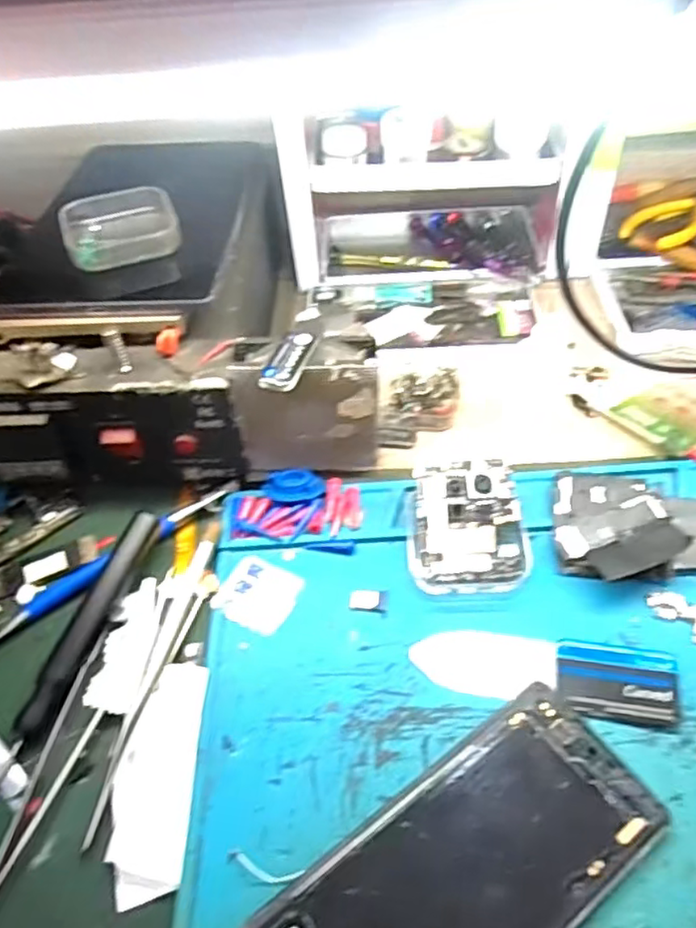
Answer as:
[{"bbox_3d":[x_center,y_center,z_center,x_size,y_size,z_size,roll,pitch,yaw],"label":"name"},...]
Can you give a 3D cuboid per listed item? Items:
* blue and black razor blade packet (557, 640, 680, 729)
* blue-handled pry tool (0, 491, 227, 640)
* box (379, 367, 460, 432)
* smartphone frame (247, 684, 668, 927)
[{"bbox_3d":[0.127,0.102,0.300,0.053,0.004,0.037,5,51,9],"label":"blue and black razor blade packet"},{"bbox_3d":[-0.140,0.056,0.358,0.157,0.011,0.018,-33,55,-21],"label":"blue-handled pry tool"},{"bbox_3d":[0.049,-0.049,0.431,0.049,0.018,0.050,9,52,12],"label":"box"},{"bbox_3d":[0.045,0.163,0.251,0.163,0.011,0.075,-32,55,-20],"label":"smartphone frame"}]

